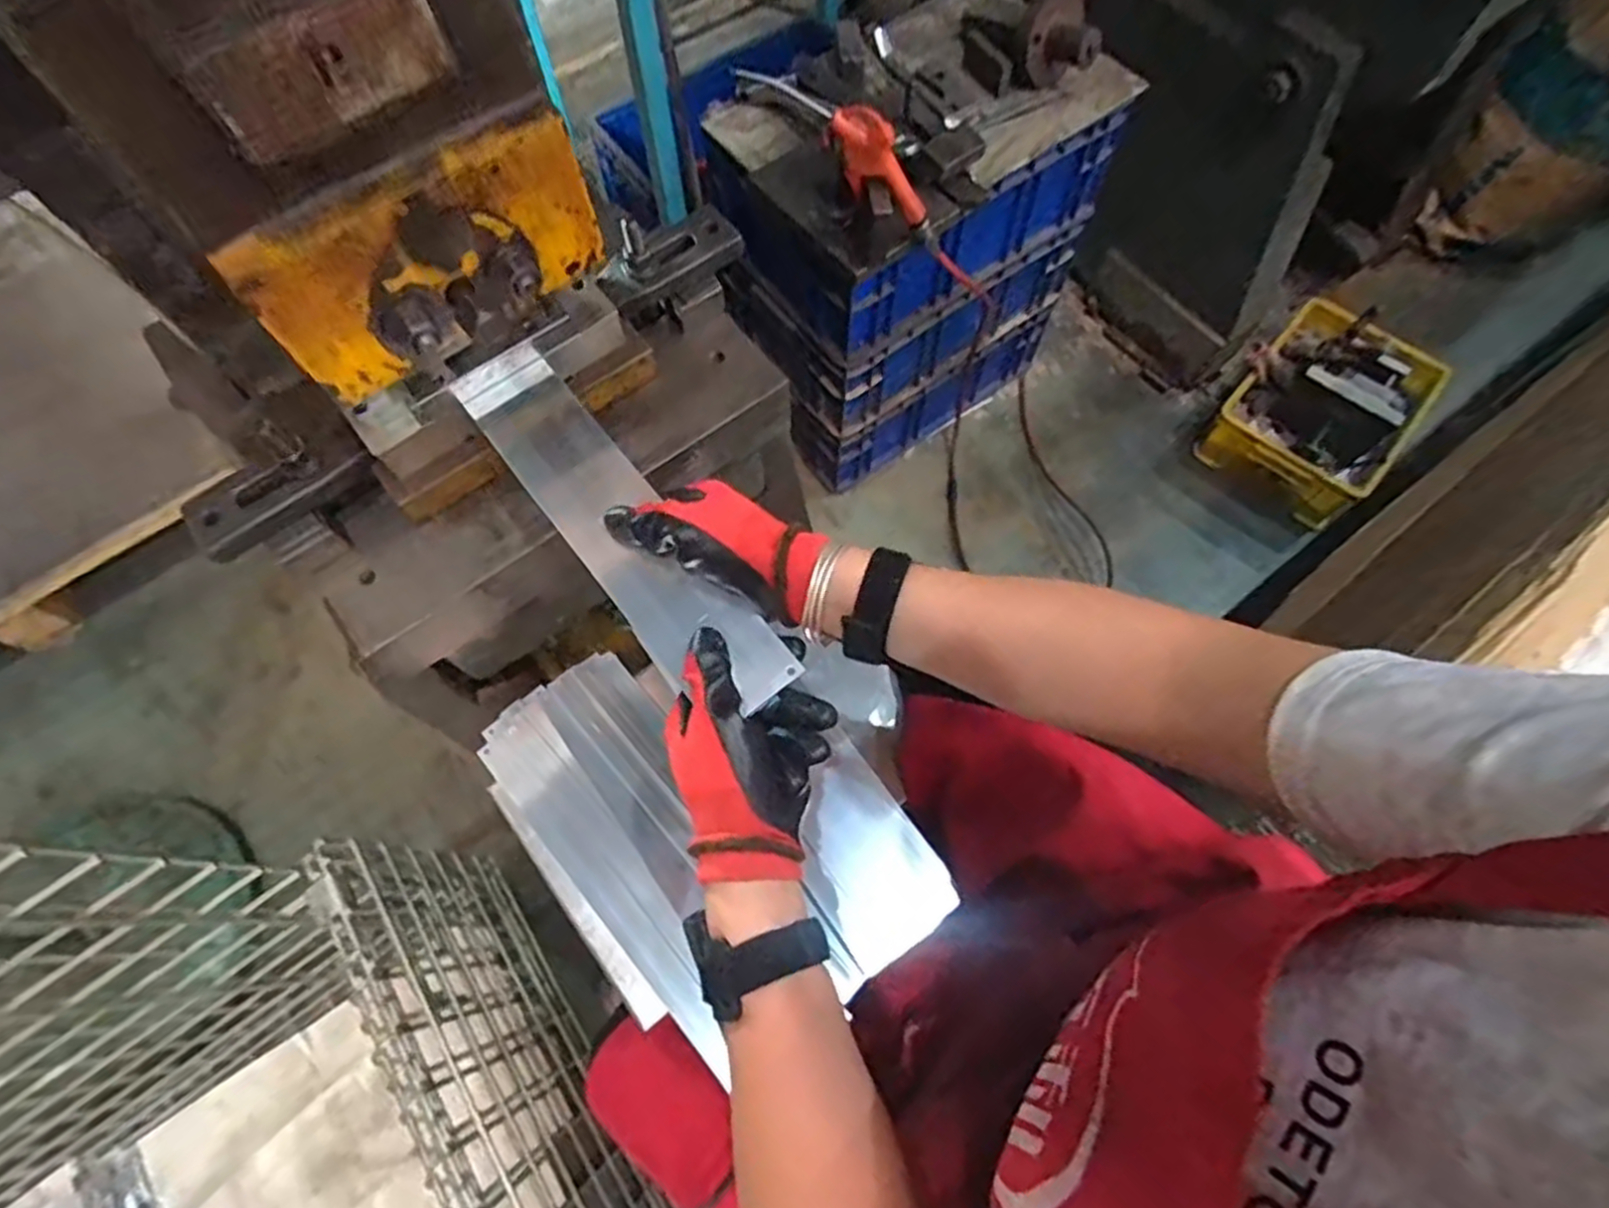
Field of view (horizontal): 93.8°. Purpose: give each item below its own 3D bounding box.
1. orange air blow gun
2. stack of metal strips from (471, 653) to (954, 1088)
[{"bbox_3d":[0.060,-0.457,0.760,0.269,0.068,0.029,29,63,-34],"label":"orange air blow gun"},{"bbox_3d":[-0.078,0.167,0.587,0.245,0.048,0.326,-36,71,-13],"label":"stack of metal strips"}]

